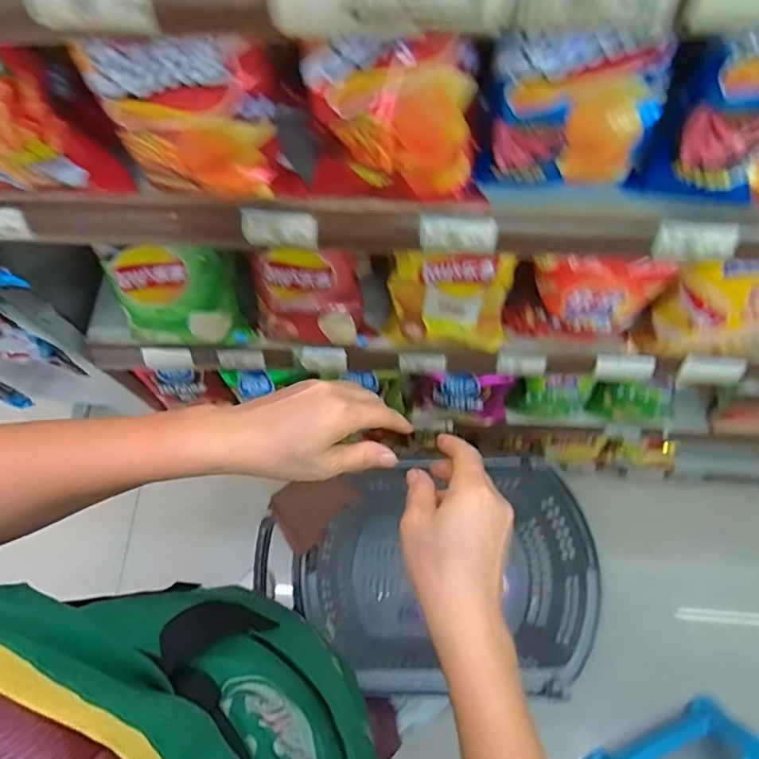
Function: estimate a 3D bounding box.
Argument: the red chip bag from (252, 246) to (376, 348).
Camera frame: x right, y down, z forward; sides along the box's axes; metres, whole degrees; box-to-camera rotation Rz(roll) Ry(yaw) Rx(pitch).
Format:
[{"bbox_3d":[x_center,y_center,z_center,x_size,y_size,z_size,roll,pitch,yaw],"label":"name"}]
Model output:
[{"bbox_3d":[-0.083,-0.090,0.657,0.139,0.138,0.057,2,69,3],"label":"red chip bag"}]

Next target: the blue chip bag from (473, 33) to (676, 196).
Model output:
[{"bbox_3d":[0.132,-0.181,0.383,0.121,0.112,0.039,12,70,7],"label":"blue chip bag"}]

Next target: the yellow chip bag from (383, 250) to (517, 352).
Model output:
[{"bbox_3d":[0.076,-0.091,0.649,0.150,0.137,0.050,11,45,11],"label":"yellow chip bag"}]

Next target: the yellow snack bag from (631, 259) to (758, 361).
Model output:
[{"bbox_3d":[0.379,-0.069,0.618,0.134,0.144,0.058,2,69,3],"label":"yellow snack bag"}]

